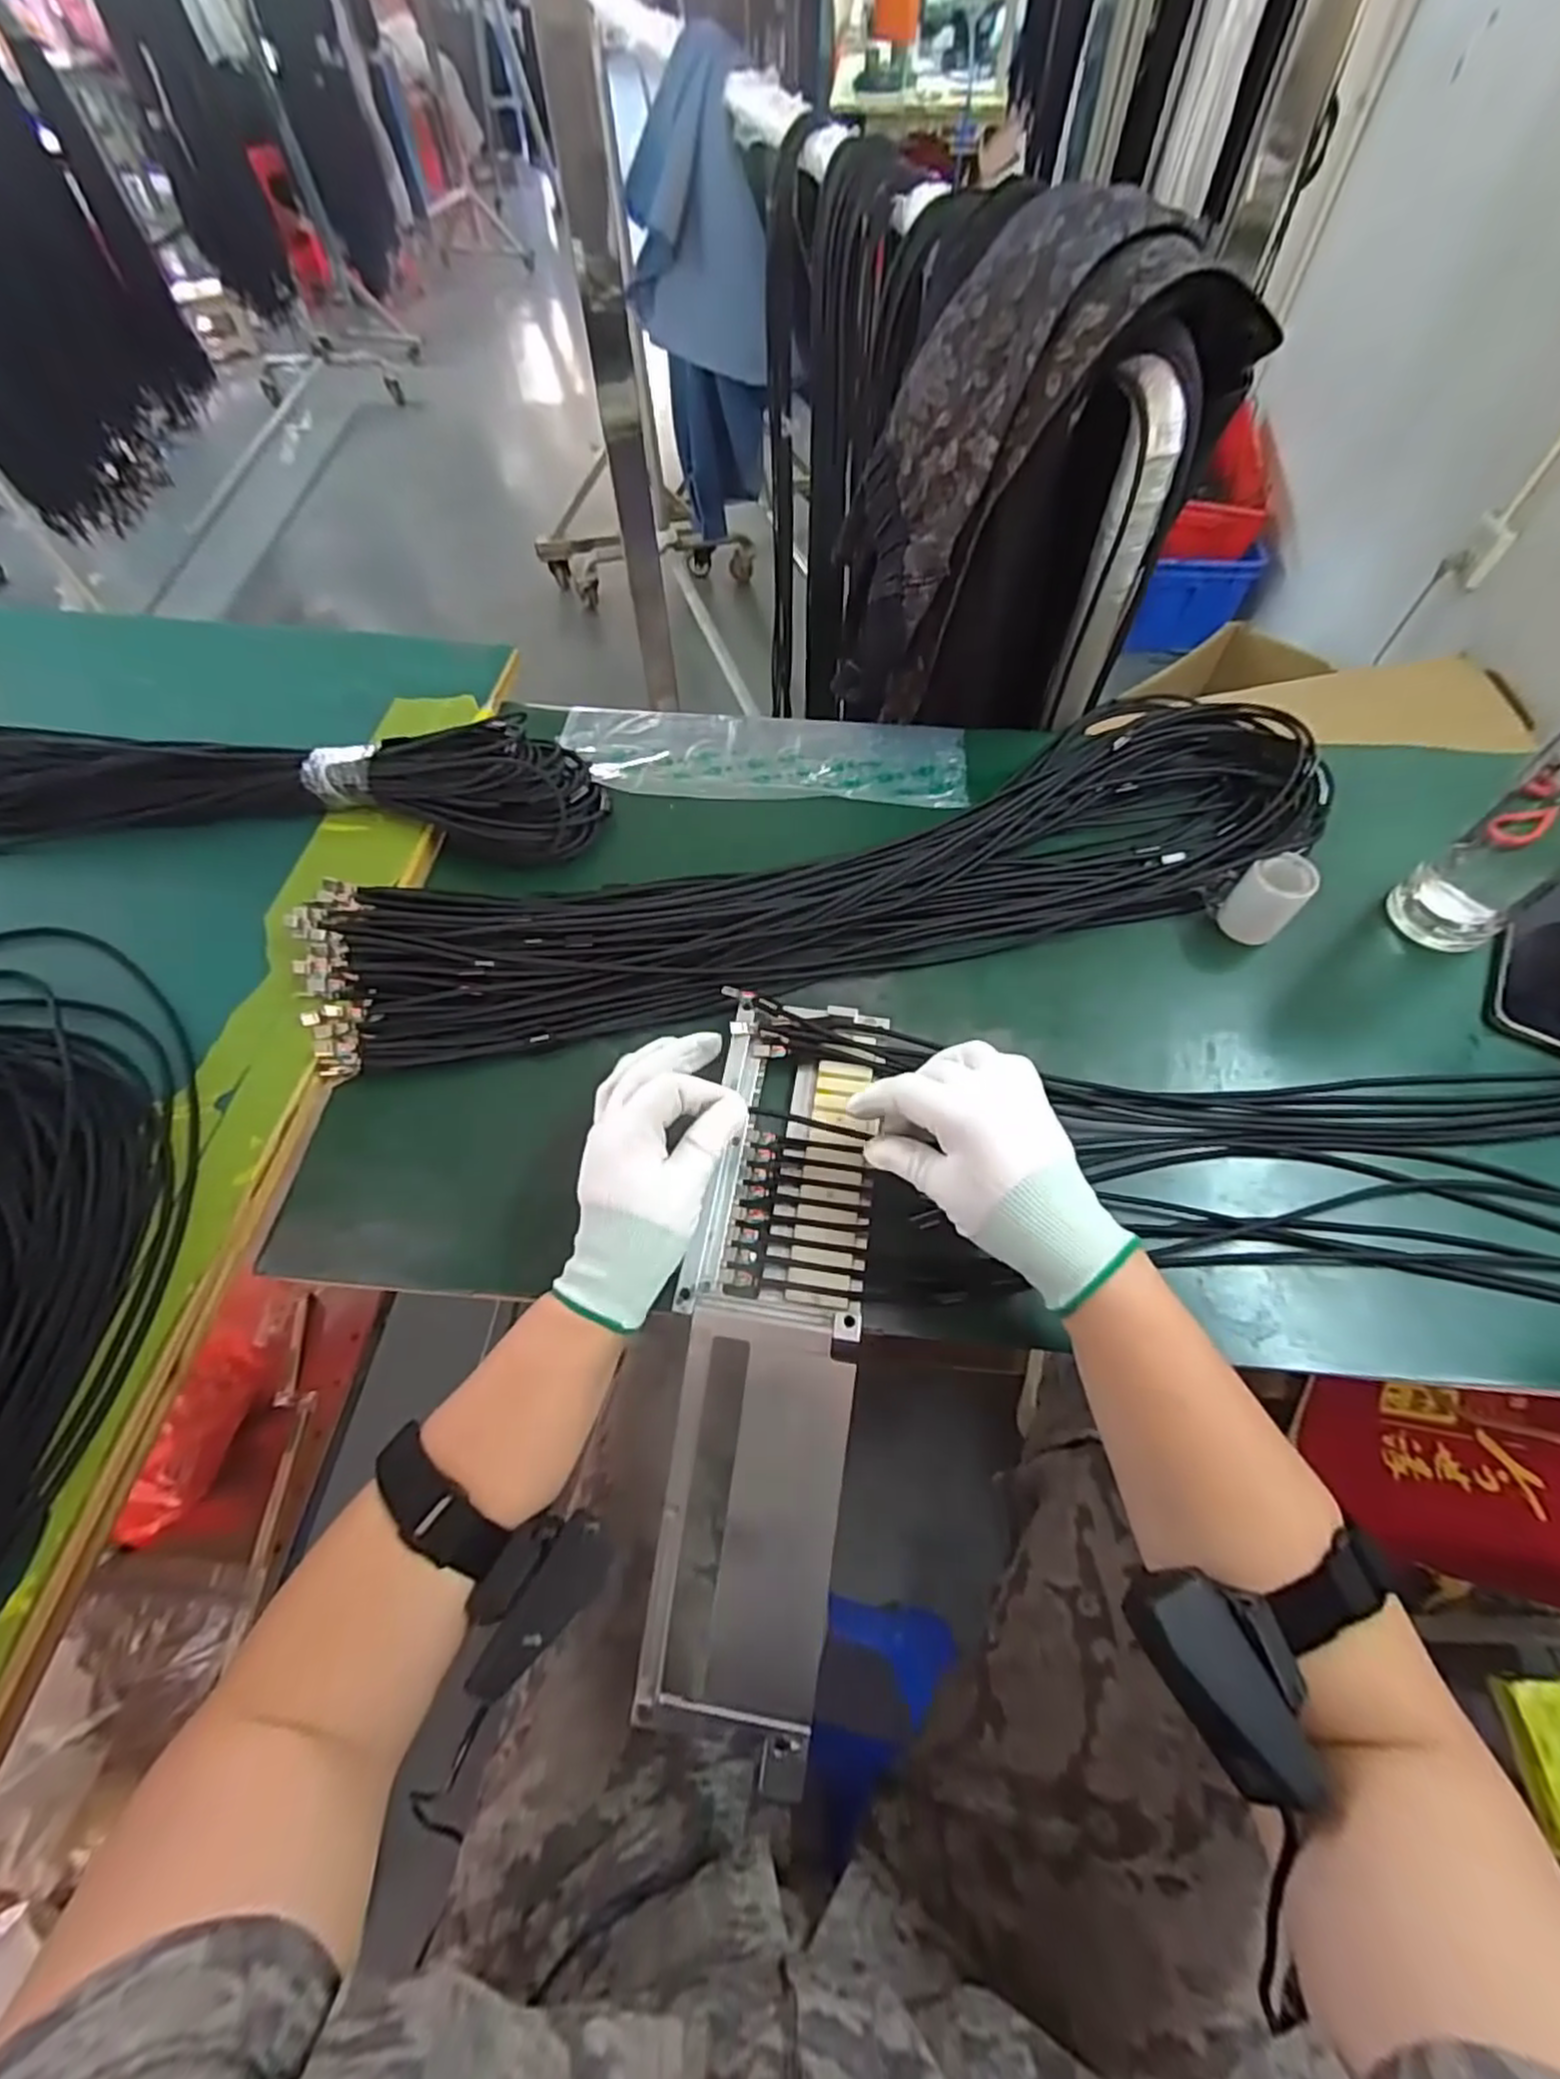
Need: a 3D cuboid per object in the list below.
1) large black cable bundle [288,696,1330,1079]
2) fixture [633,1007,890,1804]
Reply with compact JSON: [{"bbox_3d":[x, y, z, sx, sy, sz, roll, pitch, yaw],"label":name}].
[{"bbox_3d":[0.041,-0.124,0.523,0.734,0.034,0.172,-13,60,-7],"label":"large black cable bundle"},{"bbox_3d":[-0.005,0.159,0.401,0.090,0.042,0.379,7,71,2],"label":"fixture"}]

